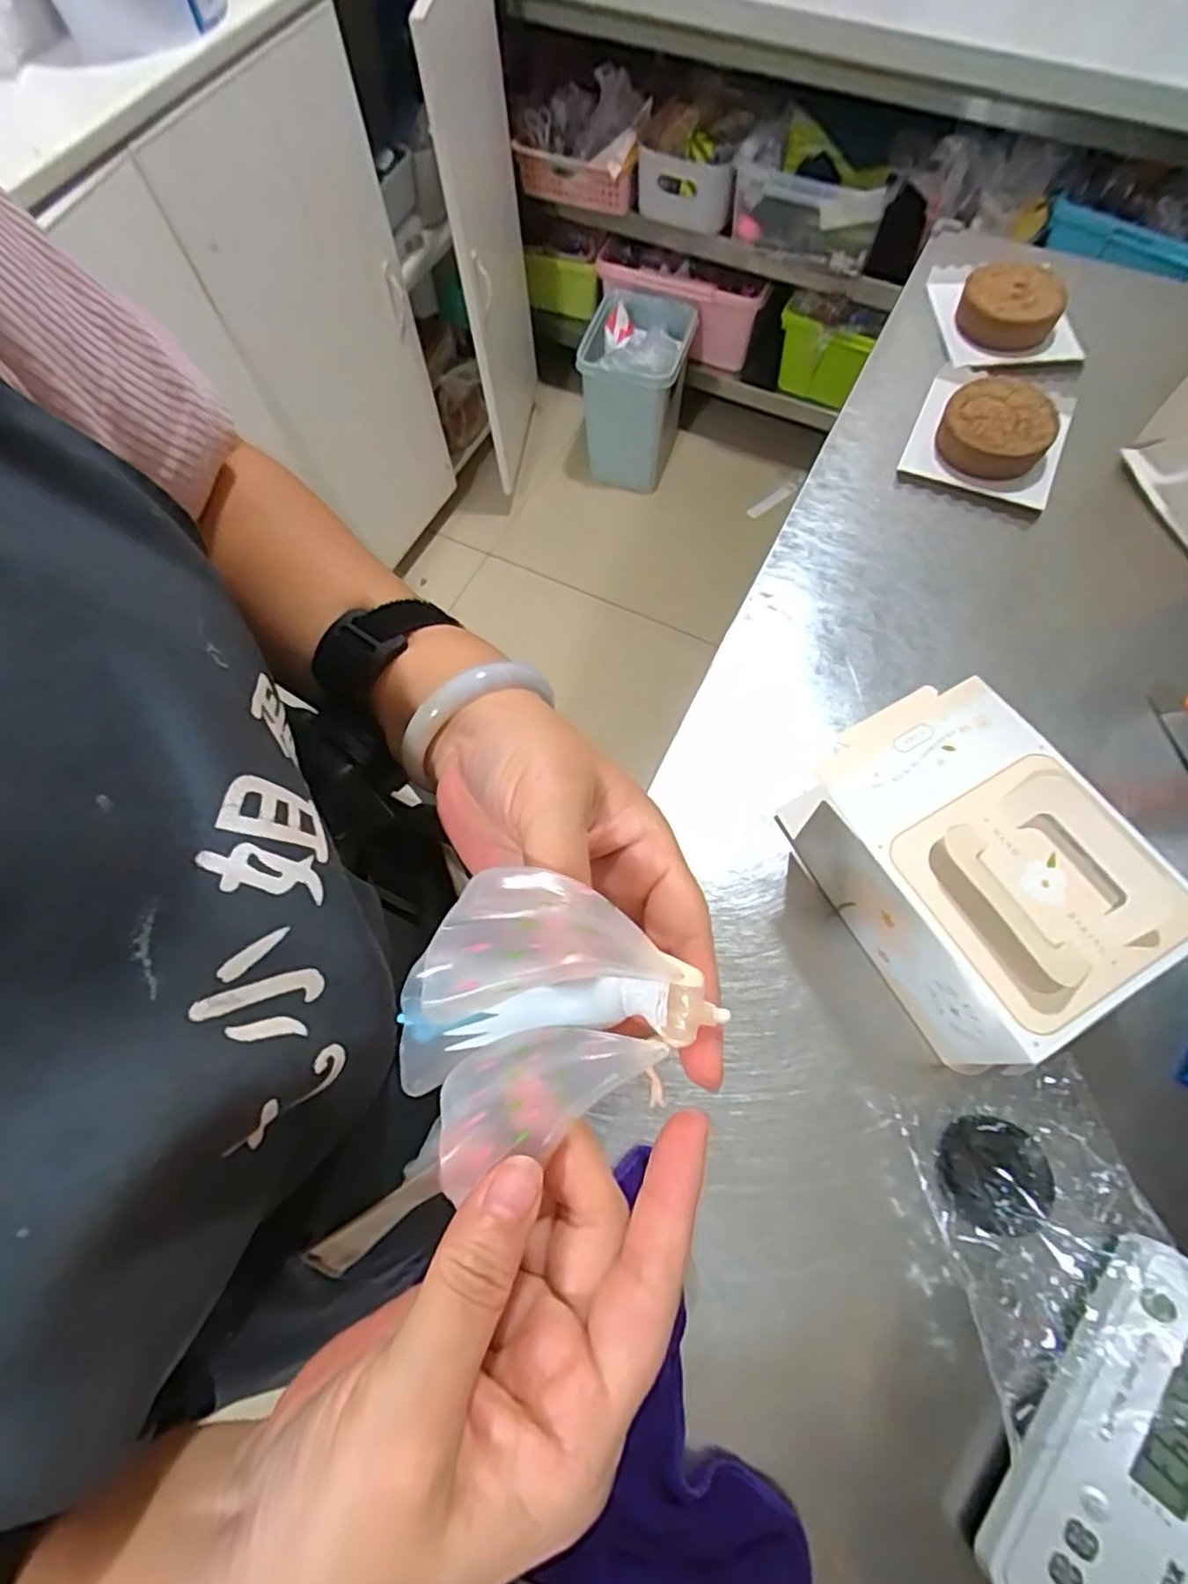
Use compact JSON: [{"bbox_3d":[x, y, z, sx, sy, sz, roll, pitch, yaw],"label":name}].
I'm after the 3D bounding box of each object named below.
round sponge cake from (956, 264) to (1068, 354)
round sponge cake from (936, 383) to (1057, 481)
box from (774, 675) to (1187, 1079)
[{"bbox_3d":[0.416,-0.487,0.677,0.096,0.028,0.082,33,73,13],"label":"round sponge cake"},{"bbox_3d":[0.368,-0.333,0.619,0.092,0.035,0.089,-1,68,1],"label":"round sponge cake"},{"bbox_3d":[0.228,0.047,0.429,0.144,0.116,0.197,-29,70,-10],"label":"box"}]

